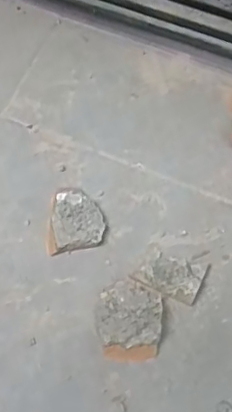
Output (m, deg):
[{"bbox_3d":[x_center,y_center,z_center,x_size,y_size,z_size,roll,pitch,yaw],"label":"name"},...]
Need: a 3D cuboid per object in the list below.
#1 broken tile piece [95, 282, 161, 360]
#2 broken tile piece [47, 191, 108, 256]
[{"bbox_3d":[0.011,0.096,0.490,0.053,0.018,0.064,7,62,0],"label":"broken tile piece"},{"bbox_3d":[-0.039,0.012,0.536,0.055,0.014,0.060,-10,63,-9],"label":"broken tile piece"}]

